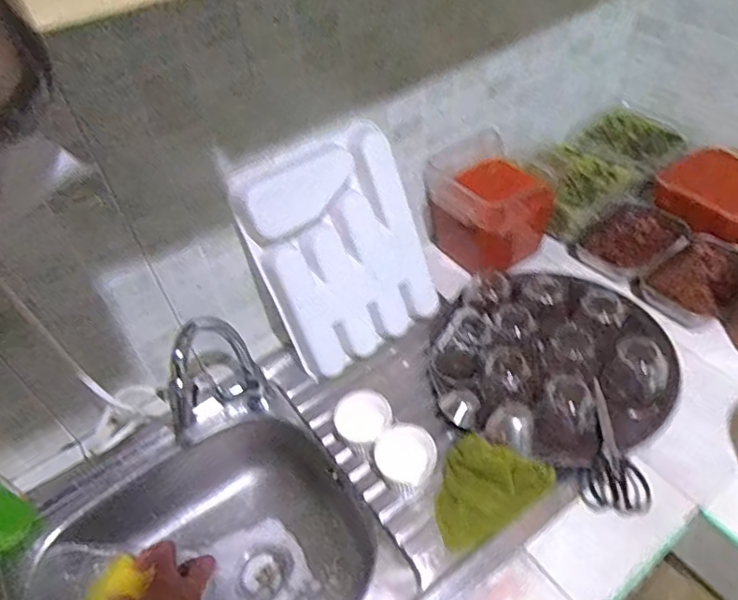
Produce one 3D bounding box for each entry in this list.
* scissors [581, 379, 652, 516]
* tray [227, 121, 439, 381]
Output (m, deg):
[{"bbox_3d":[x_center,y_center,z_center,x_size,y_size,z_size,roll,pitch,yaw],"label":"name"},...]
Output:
[{"bbox_3d":[0.301,0.182,0.714,0.070,0.030,0.165,0,60,6],"label":"scissors"},{"bbox_3d":[-0.039,-0.066,0.825,0.239,0.321,0.037,-28,24,-17],"label":"tray"}]

